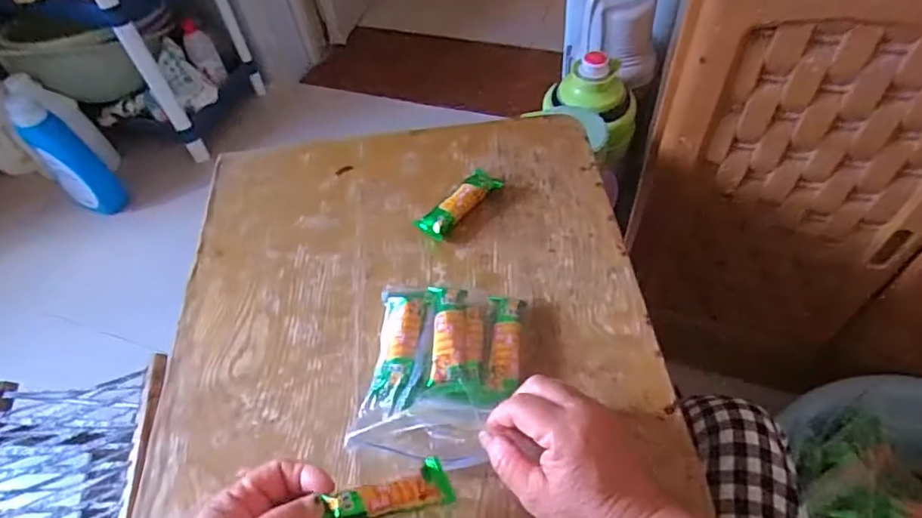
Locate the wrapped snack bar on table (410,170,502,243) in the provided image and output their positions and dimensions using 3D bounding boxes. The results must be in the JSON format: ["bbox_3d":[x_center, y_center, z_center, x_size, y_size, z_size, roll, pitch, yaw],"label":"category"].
[{"bbox_3d":[-0.002,-0.052,0.531,0.027,0.019,0.092,34,64,26],"label":"wrapped snack bar on table"}]

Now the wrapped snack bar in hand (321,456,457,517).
[{"bbox_3d":[-0.043,0.146,0.345,0.087,0.019,0.030,-3,45,-39],"label":"wrapped snack bar in hand"}]

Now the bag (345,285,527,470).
[{"bbox_3d":[-0.012,0.079,0.426,0.109,0.040,0.138,4,54,8],"label":"bag"}]

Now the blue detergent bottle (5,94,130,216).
[{"bbox_3d":[-0.839,-0.215,1.208,0.092,0.289,0.088,-39,60,-21],"label":"blue detergent bottle"}]

